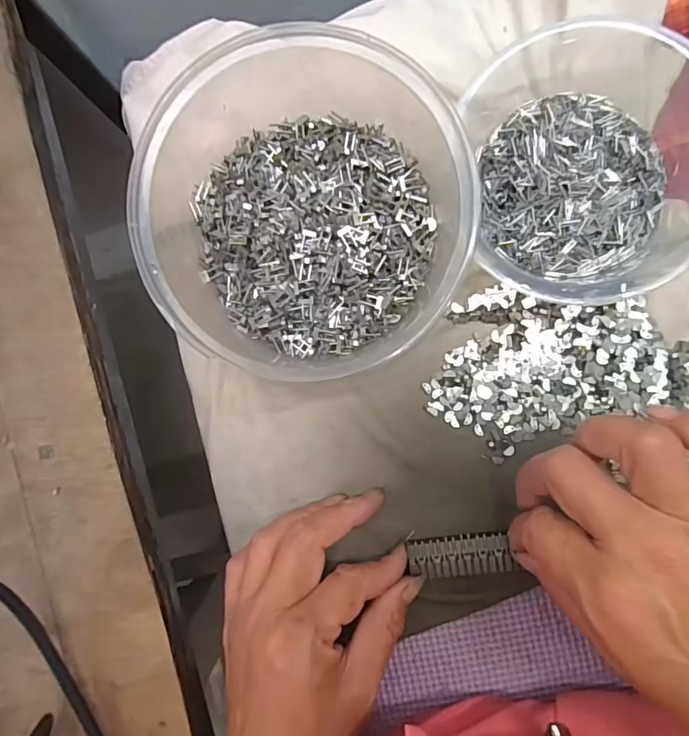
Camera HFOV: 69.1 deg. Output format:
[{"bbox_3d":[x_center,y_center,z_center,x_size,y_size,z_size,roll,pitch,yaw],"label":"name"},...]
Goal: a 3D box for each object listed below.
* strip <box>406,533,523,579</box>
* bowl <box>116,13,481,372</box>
[{"bbox_3d":[0.059,0.095,0.253,0.051,0.005,0.020,-5,90,5],"label":"strip"},{"bbox_3d":[-0.017,-0.067,0.230,0.133,0.069,0.142,0,89,5],"label":"bowl"}]

